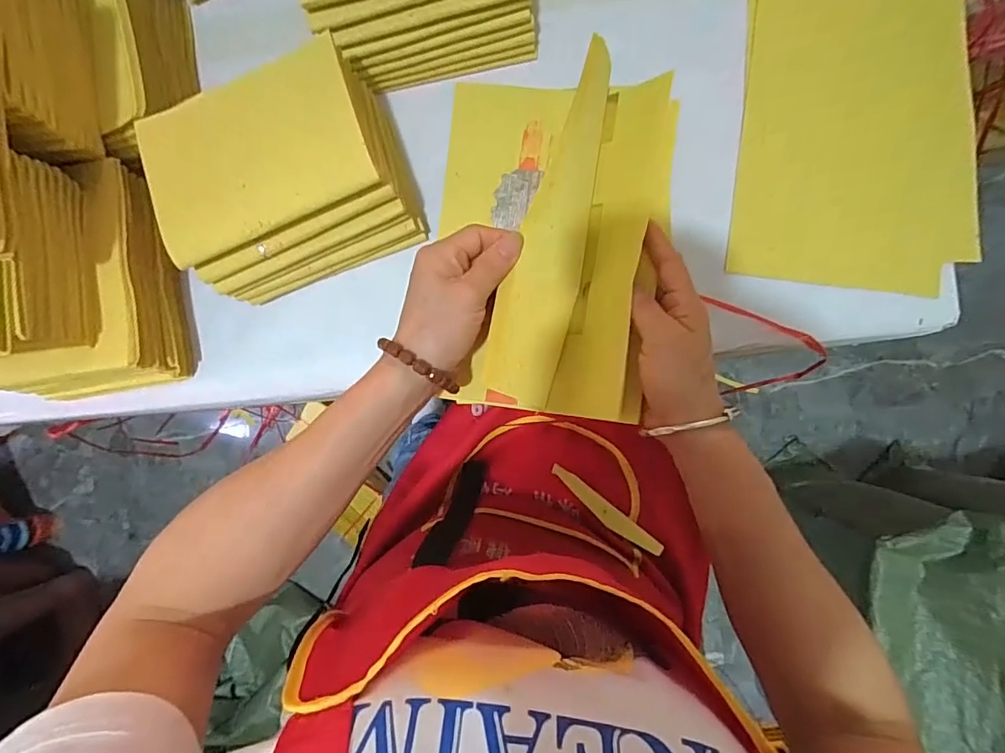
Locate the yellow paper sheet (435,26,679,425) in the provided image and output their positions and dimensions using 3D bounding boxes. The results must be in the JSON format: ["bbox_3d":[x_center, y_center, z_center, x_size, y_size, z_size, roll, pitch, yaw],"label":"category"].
[{"bbox_3d":[0.027,-0.094,0.331,0.153,0.063,0.228,7,87,6],"label":"yellow paper sheet"}]

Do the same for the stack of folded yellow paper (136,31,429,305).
[{"bbox_3d":[-0.160,-0.144,0.364,0.163,0.084,0.124,-19,85,4],"label":"stack of folded yellow paper"}]

